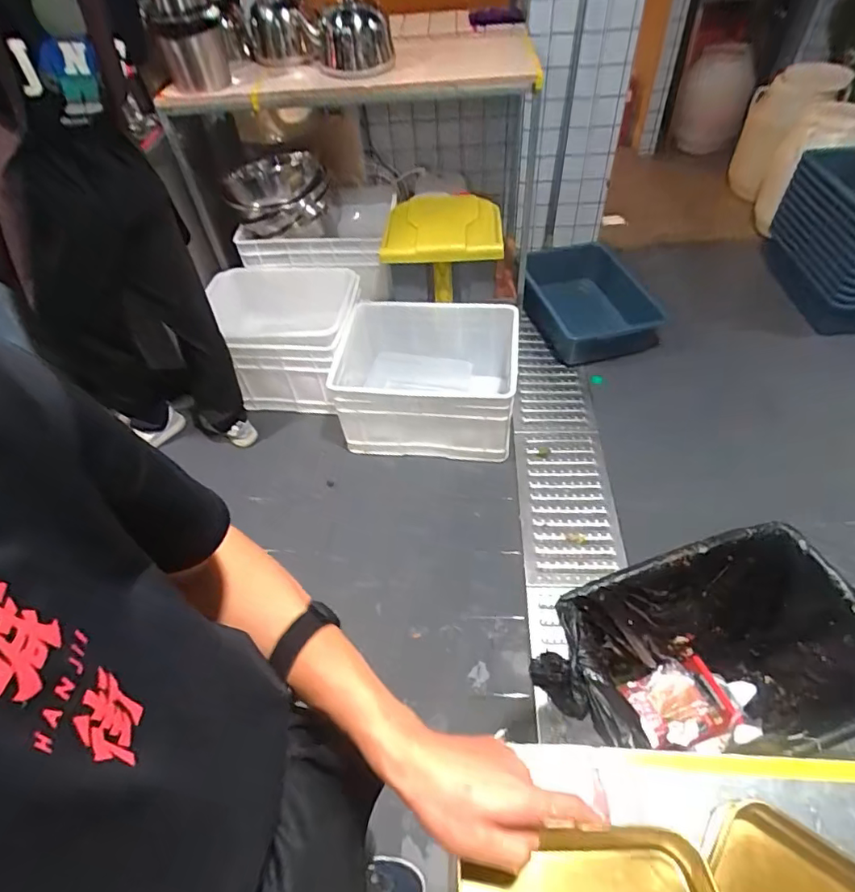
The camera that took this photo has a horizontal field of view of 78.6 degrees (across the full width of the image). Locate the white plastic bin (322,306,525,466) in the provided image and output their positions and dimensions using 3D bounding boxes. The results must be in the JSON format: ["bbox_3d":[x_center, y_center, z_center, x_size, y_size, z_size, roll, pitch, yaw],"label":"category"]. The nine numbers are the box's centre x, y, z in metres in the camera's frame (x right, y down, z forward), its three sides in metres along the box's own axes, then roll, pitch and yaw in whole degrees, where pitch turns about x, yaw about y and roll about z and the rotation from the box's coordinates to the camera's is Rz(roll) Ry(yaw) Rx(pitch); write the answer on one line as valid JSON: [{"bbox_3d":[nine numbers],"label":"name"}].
[{"bbox_3d":[-0.001,-0.234,1.889,0.607,0.338,0.518,5,51,9],"label":"white plastic bin"}]

